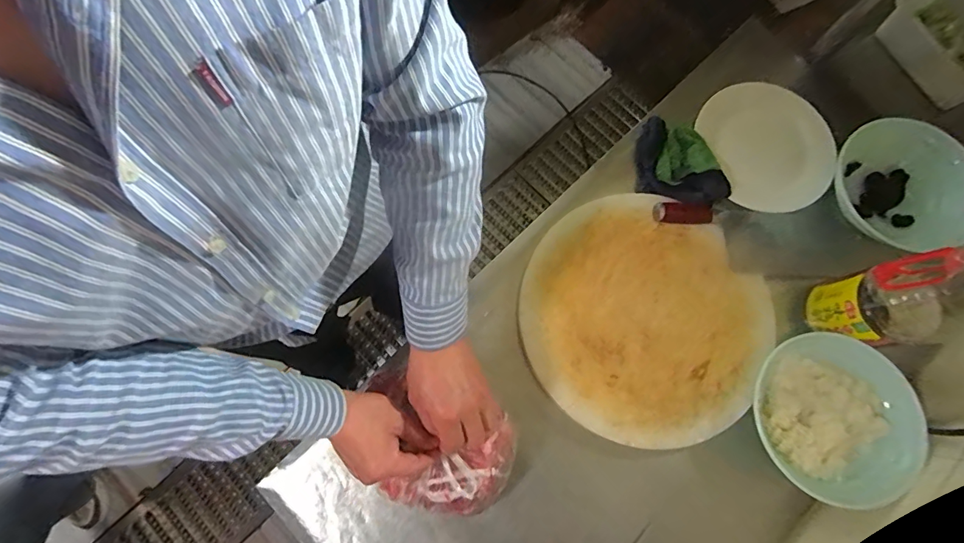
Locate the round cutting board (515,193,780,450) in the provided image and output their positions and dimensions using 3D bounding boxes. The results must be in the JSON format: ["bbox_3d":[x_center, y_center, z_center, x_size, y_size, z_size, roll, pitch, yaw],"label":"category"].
[{"bbox_3d":[0.246,0.070,0.682,0.371,0.022,0.356,0,76,-1],"label":"round cutting board"}]

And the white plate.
[{"bbox_3d":[0.511,-0.226,0.786,0.206,0.035,0.240,-22,78,-6],"label":"white plate"}]

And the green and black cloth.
[{"bbox_3d":[0.342,-0.180,0.751,0.164,0.034,0.135,20,77,4],"label":"green and black cloth"}]

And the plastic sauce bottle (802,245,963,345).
[{"bbox_3d":[0.573,0.036,0.583,0.101,0.285,0.104,0,76,-1],"label":"plastic sauce bottle"}]

